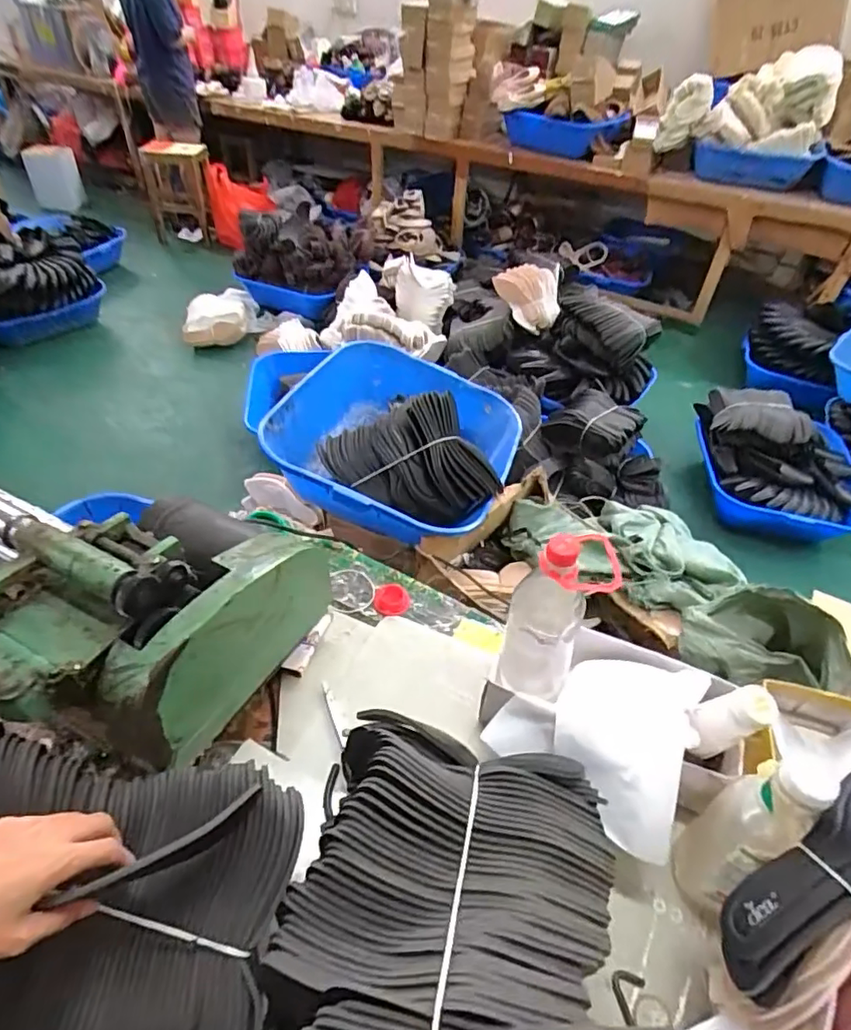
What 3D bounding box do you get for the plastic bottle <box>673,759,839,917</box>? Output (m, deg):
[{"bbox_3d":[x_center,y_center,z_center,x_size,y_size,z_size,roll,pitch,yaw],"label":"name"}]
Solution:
[{"bbox_3d":[0.286,0.305,0.535,0.084,0.231,0.065,-32,55,-31],"label":"plastic bottle"}]

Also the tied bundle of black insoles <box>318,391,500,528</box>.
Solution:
[{"bbox_3d":[-0.036,-0.134,1.279,0.402,0.199,0.183,18,46,13],"label":"tied bundle of black insoles"}]

